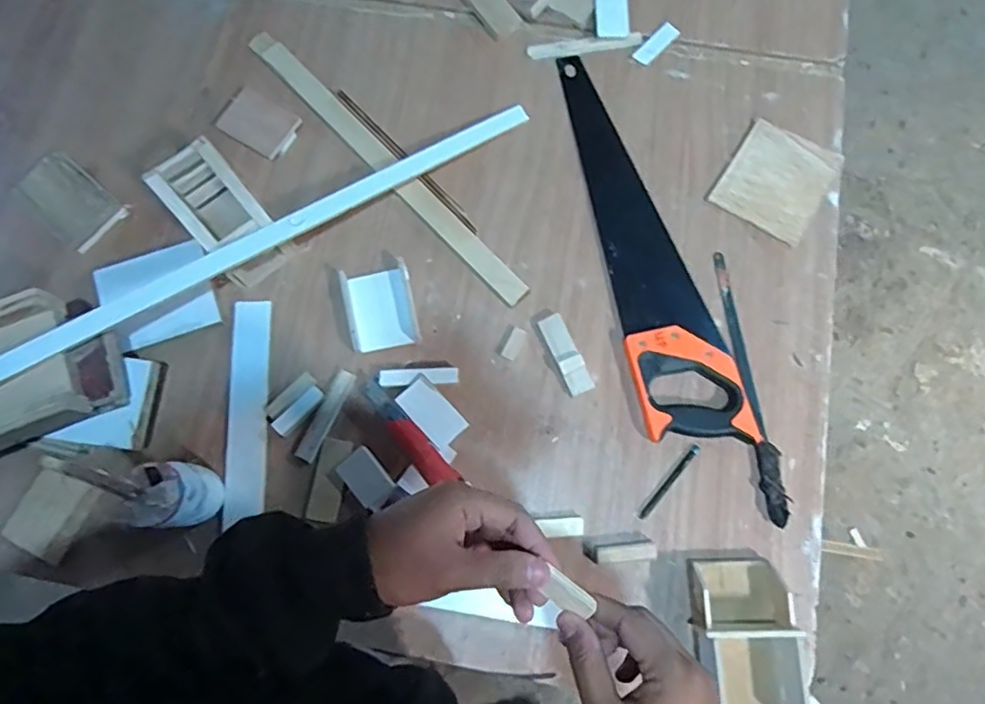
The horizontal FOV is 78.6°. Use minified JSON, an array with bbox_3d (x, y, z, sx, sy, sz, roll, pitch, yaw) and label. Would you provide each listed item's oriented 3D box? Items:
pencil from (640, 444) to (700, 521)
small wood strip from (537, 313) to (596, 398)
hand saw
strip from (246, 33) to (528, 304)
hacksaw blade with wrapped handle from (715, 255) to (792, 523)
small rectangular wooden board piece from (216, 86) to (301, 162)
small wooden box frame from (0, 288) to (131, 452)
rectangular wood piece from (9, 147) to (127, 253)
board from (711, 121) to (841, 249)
[{"bbox_3d":[0.194,0.142,0.658,0.008,0.004,0.101,40,80,10],"label":"pencil"},{"bbox_3d":[0.083,0.003,0.685,0.030,0.013,0.096,-22,77,-4],"label":"small wood strip"},{"bbox_3d":[0.181,-0.143,0.718,0.113,0.024,0.505,-11,76,-2],"label":"hand saw"},{"bbox_3d":[-0.139,-0.241,0.744,0.034,0.015,0.495,-42,79,-9],"label":"strip"},{"bbox_3d":[0.289,0.033,0.675,0.024,0.017,0.310,-7,76,-1],"label":"hacksaw blade with wrapped handle"},{"bbox_3d":[-0.295,-0.290,0.761,0.099,0.007,0.067,33,79,9],"label":"small rectangular wooden board piece"},{"bbox_3d":[-0.511,0.035,0.606,0.244,0.061,0.148,-25,78,-6],"label":"small wooden box frame"},{"bbox_3d":[-0.523,-0.188,0.736,0.128,0.018,0.075,39,80,10],"label":"rectangular wood piece"},{"bbox_3d":[0.351,-0.212,0.740,0.116,0.009,0.140,33,79,9],"label":"board"}]

